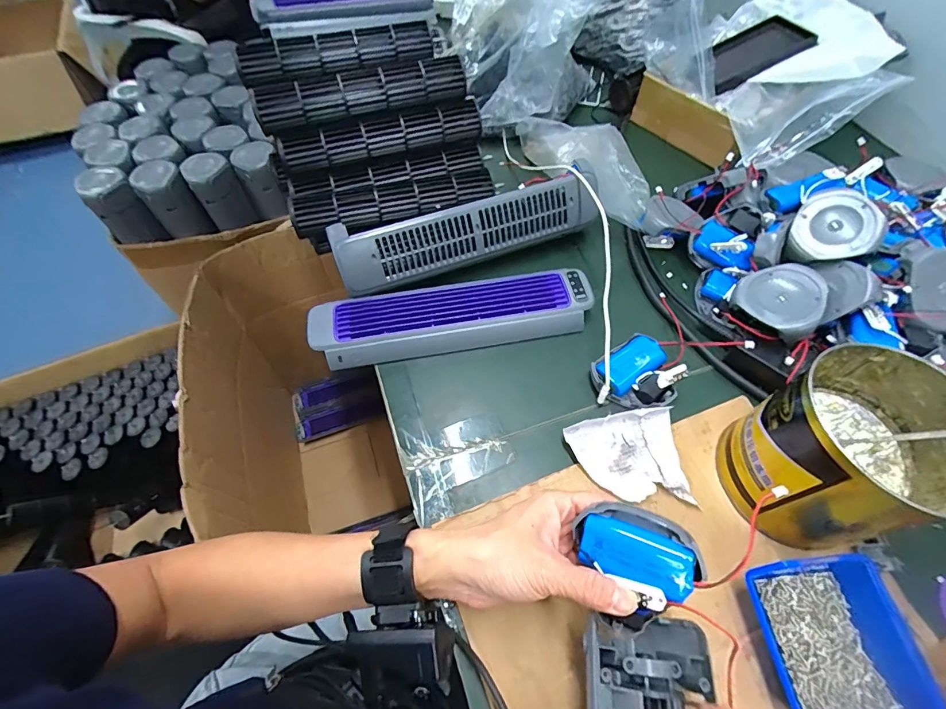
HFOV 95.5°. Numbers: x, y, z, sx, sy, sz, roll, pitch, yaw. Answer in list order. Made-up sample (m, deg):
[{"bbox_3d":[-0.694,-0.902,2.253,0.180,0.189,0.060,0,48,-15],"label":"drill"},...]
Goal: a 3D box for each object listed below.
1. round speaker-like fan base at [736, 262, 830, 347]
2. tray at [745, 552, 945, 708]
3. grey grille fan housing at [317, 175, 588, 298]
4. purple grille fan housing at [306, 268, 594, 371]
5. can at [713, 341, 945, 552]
[{"bbox_3d":[0.311,-0.058,0.429,0.067,0.015,0.077,-45,58,13],"label":"round speaker-like fan base"},{"bbox_3d":[0.253,0.206,0.301,0.083,0.047,0.113,-4,60,-3],"label":"tray"},{"bbox_3d":[0.000,-0.134,0.478,0.300,0.058,0.055,-14,60,-8],"label":"grey grille fan housing"},{"bbox_3d":[-0.021,-0.042,0.460,0.288,0.033,0.072,-10,60,-6],"label":"purple grille fan housing"},{"bbox_3d":[0.280,0.073,0.327,0.130,0.104,0.117,-23,62,-13],"label":"can"}]

